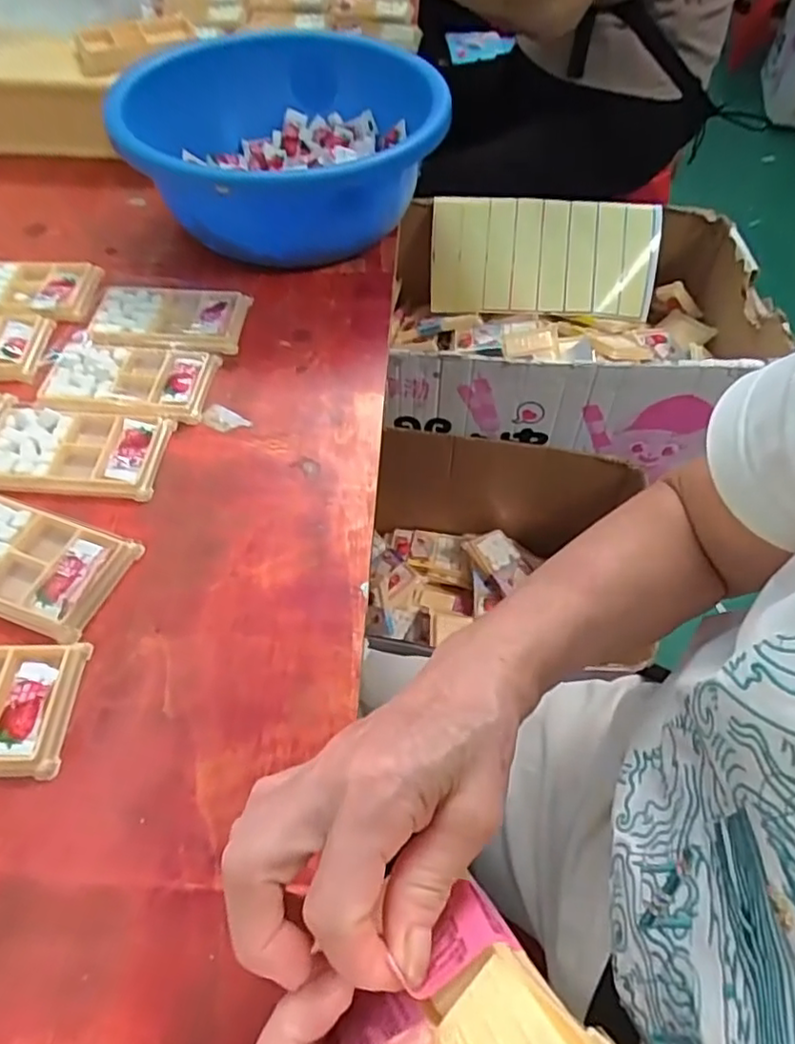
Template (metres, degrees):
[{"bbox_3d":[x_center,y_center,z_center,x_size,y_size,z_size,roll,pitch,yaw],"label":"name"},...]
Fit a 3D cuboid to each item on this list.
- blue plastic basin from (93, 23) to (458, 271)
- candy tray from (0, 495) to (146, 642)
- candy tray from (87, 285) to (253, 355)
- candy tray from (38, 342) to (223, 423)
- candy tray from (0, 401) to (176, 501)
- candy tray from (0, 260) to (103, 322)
[{"bbox_3d":[-0.116,-0.369,0.631,0.290,0.115,0.278,1,55,-1],"label":"blue plastic basin"},{"bbox_3d":[-0.255,0.022,0.422,0.140,0.013,0.076,16,56,10],"label":"candy tray"},{"bbox_3d":[-0.207,-0.189,0.572,0.134,0.011,0.086,4,55,2],"label":"candy tray"},{"bbox_3d":[-0.224,-0.121,0.524,0.132,0.012,0.079,3,55,1],"label":"candy tray"},{"bbox_3d":[-0.247,-0.055,0.477,0.137,0.010,0.077,4,55,2],"label":"candy tray"},{"bbox_3d":[-0.357,-0.219,0.593,0.142,0.017,0.080,6,55,3],"label":"candy tray"}]

